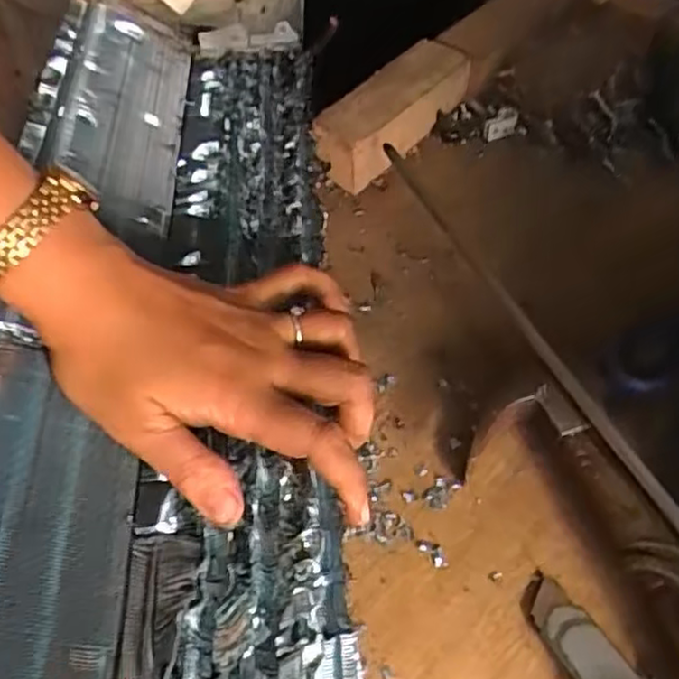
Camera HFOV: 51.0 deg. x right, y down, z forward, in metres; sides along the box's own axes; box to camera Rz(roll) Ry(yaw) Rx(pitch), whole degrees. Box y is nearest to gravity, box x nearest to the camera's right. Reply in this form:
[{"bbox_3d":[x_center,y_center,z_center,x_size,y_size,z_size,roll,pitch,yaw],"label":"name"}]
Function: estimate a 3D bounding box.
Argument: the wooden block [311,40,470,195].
[{"bbox_3d":[0.034,-0.145,0.456,0.042,0.043,0.124,34,58,24],"label":"wooden block"}]

